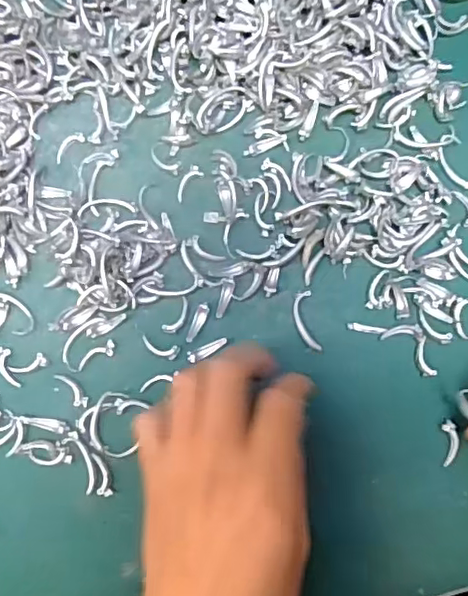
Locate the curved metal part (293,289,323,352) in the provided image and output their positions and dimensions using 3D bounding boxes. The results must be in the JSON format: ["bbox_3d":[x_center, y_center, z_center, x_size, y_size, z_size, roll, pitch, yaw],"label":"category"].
[{"bbox_3d":[0.035,0.012,0.285,0.010,0.004,0.030,-11,82,0],"label":"curved metal part"}]

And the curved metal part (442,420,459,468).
[{"bbox_3d":[0.100,0.067,0.273,0.006,0.004,0.021,-1,82,1],"label":"curved metal part"}]

